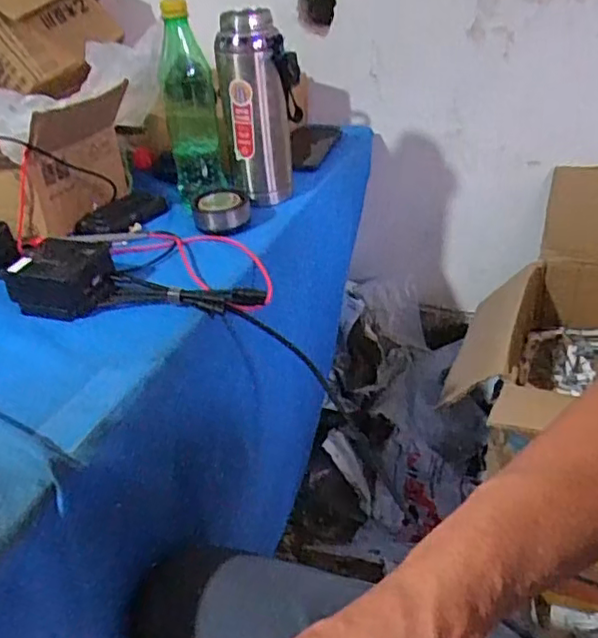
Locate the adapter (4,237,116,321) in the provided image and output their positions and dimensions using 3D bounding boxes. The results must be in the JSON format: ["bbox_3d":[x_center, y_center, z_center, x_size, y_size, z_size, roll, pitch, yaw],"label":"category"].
[{"bbox_3d":[-0.231,-0.042,0.621,0.085,0.049,0.073,8,36,19],"label":"adapter"}]

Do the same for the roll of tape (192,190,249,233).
[{"bbox_3d":[-0.092,-0.128,0.747,0.065,0.024,0.074,-6,34,-2],"label":"roll of tape"}]

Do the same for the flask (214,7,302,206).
[{"bbox_3d":[-0.048,-0.254,0.761,0.079,0.208,0.081,16,39,29],"label":"flask"}]

